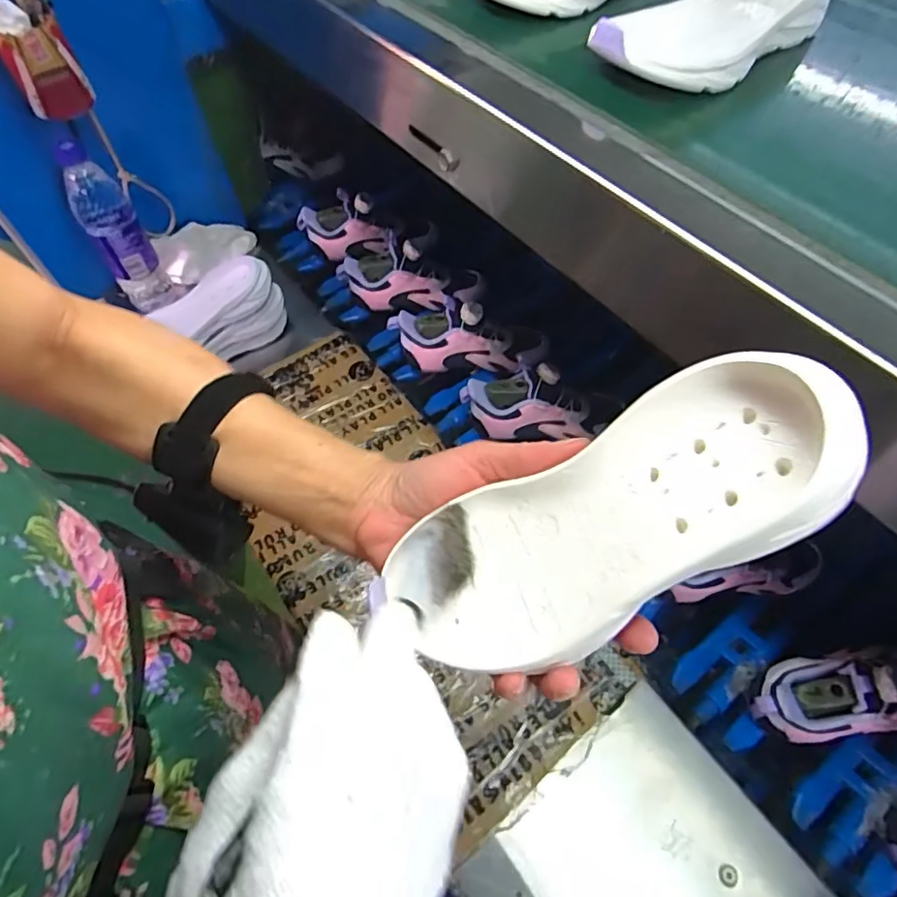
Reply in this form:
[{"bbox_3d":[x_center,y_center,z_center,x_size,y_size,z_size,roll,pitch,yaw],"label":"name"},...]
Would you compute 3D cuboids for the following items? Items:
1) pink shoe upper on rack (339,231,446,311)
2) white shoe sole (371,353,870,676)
[{"bbox_3d":[-0.081,-0.239,0.816,0.152,0.082,0.052,8,59,8],"label":"pink shoe upper on rack"},{"bbox_3d":[0.058,0.032,0.233,0.192,0.034,0.076,-33,55,24],"label":"white shoe sole"}]

